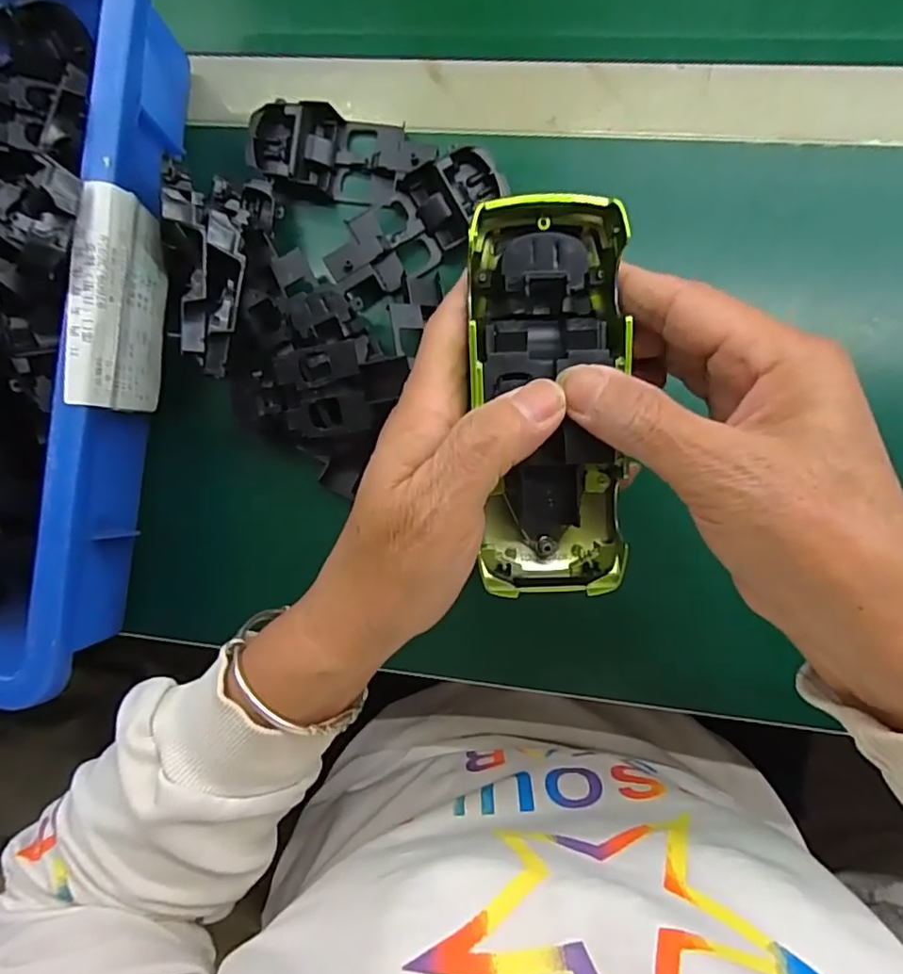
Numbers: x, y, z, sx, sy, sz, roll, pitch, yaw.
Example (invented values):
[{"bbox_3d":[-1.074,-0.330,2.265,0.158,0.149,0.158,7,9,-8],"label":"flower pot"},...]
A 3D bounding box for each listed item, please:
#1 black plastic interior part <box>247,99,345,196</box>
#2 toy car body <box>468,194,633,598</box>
[{"bbox_3d":[-0.087,-0.190,0.326,0.045,0.021,0.043,12,91,6],"label":"black plastic interior part"},{"bbox_3d":[0.035,-0.030,0.206,0.052,0.026,0.131,-2,97,7],"label":"toy car body"}]

